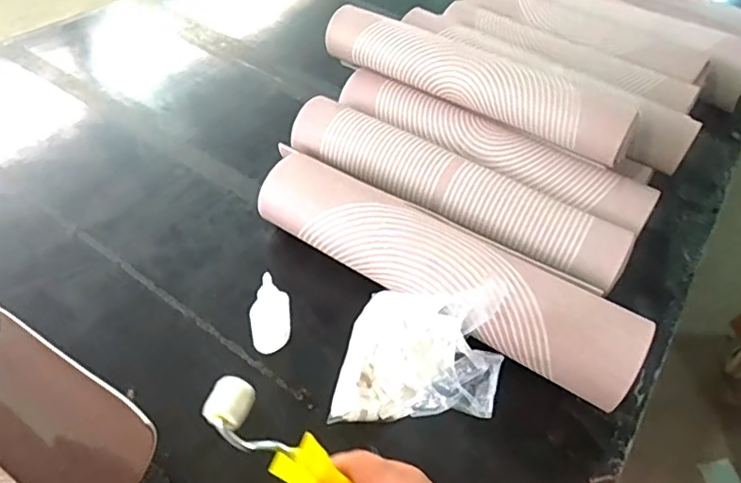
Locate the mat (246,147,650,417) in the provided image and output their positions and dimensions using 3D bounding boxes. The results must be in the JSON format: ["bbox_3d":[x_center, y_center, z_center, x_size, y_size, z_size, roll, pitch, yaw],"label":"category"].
[{"bbox_3d":[0.076,0.035,0.664,0.490,0.089,0.106,30,50,20],"label":"mat"}]

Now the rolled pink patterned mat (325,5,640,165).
[{"bbox_3d":[0.151,-0.256,0.834,0.503,0.076,0.076,31,51,21],"label":"rolled pink patterned mat"}]

